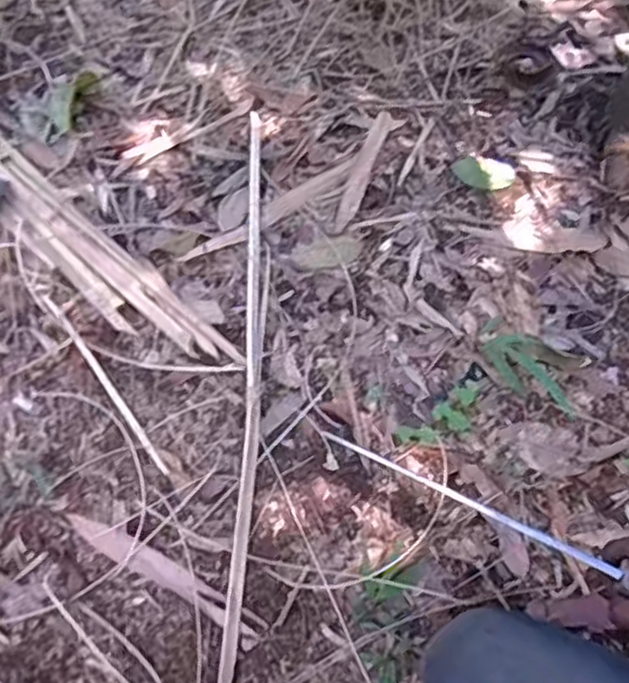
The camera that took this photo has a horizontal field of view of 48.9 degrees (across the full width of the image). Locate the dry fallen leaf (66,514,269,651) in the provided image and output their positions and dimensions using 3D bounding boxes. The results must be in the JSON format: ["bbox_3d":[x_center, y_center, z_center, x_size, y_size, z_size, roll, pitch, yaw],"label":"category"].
[{"bbox_3d":[-0.141,0.219,0.649,0.210,0.020,0.027,28,65,10],"label":"dry fallen leaf"}]

